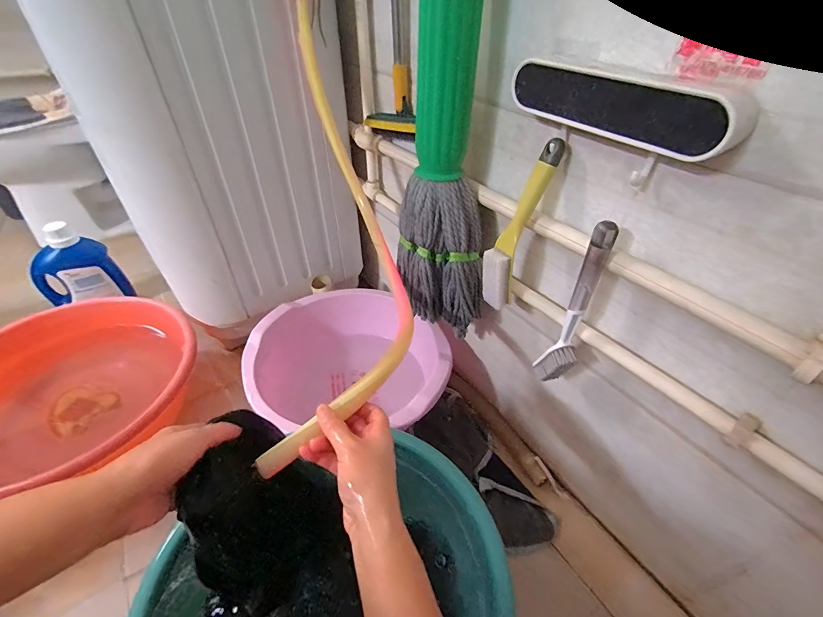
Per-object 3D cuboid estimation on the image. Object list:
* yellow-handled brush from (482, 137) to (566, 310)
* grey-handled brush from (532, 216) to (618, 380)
[{"bbox_3d":[0.138,-0.099,0.493,0.073,0.218,0.034,-25,47,-25],"label":"yellow-handled brush"},{"bbox_3d":[0.197,0.007,0.462,0.047,0.226,0.044,25,48,25],"label":"grey-handled brush"}]

